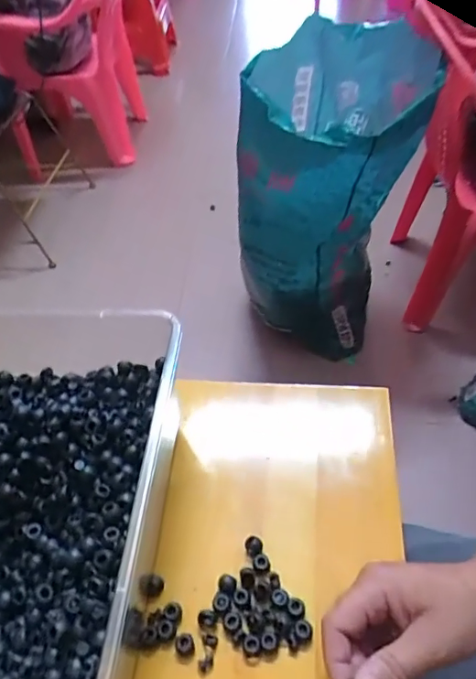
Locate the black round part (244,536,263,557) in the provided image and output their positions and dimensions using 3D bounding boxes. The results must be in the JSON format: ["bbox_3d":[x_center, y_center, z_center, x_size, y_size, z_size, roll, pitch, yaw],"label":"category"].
[{"bbox_3d":[0.013,0.181,0.455,0.015,0.010,0.015,-3,50,4],"label":"black round part"}]

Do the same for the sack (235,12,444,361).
[{"bbox_3d":[0.200,-0.268,1.052,0.284,0.601,0.334,15,53,18],"label":"sack"}]

